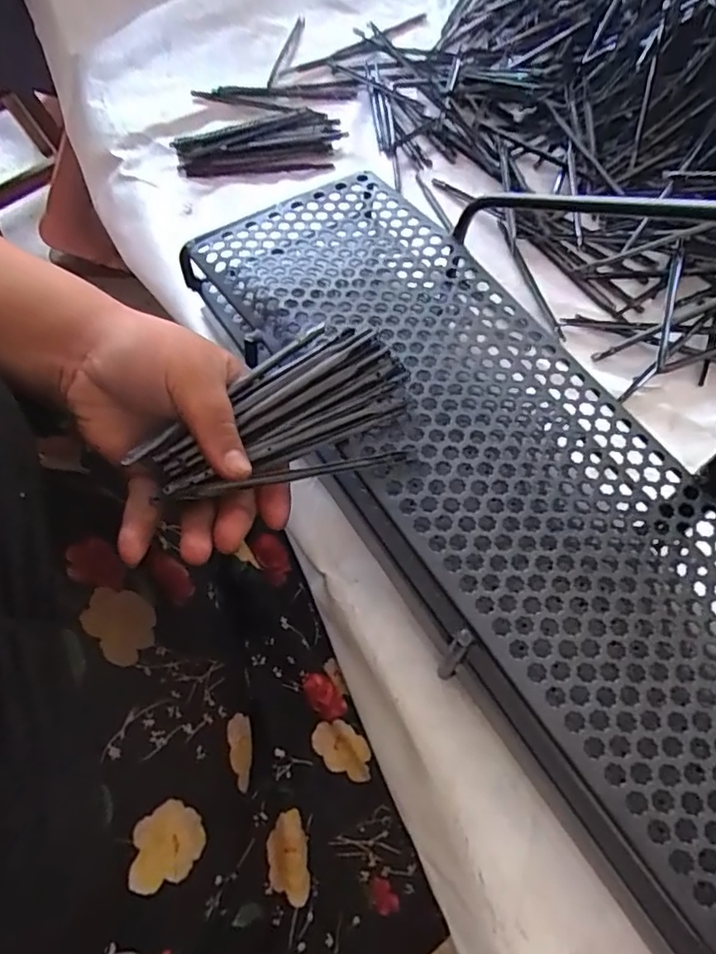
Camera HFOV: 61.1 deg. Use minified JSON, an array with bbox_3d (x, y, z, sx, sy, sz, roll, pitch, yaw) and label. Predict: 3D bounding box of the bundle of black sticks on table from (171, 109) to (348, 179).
[{"bbox_3d":[-0.091,-0.305,0.558,0.150,0.013,0.074,-9,64,-3],"label":"bundle of black sticks on table"}]

